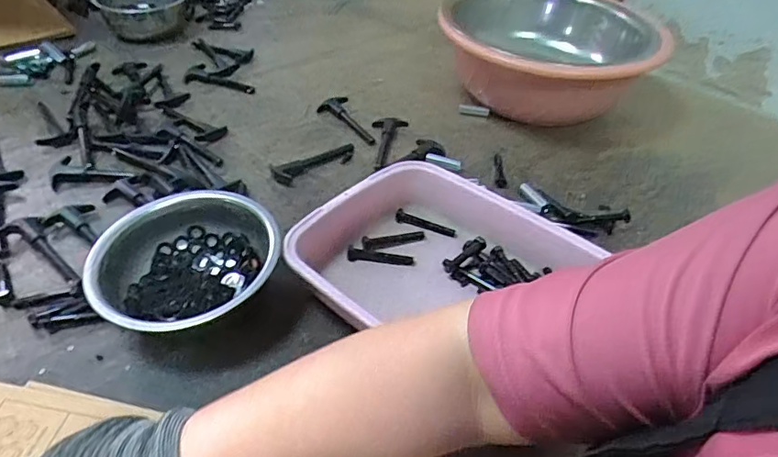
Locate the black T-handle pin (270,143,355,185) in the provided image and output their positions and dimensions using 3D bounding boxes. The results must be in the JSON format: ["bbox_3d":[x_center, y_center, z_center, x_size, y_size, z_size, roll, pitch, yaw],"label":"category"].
[{"bbox_3d":[-0.102,-0.091,0.721,0.130,0.021,0.036,-22,48,-27],"label":"black T-handle pin"}]

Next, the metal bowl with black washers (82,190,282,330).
[{"bbox_3d":[-0.194,0.041,0.502,0.169,0.074,0.166,-2,42,-7],"label":"metal bowl with black washers"}]

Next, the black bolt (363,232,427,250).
[{"bbox_3d":[0.005,0.012,0.595,0.077,0.012,0.020,-12,44,-17],"label":"black bolt"}]

